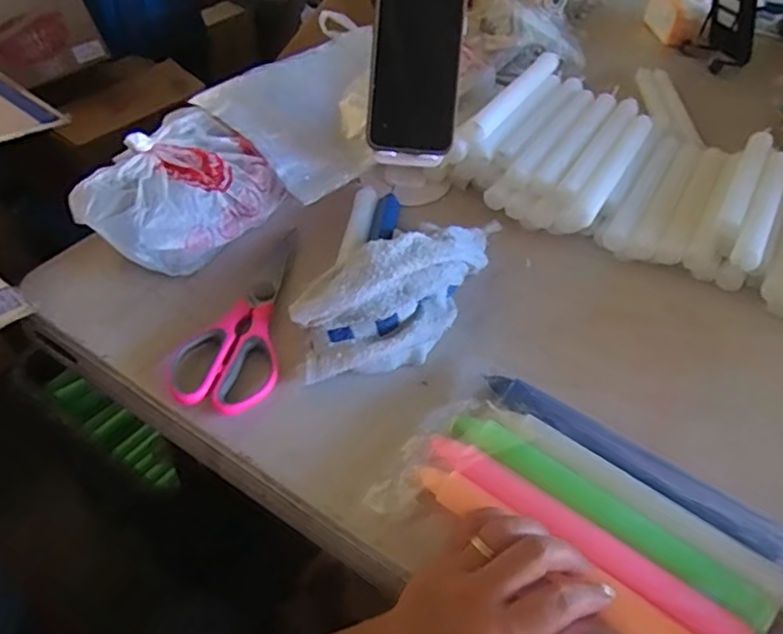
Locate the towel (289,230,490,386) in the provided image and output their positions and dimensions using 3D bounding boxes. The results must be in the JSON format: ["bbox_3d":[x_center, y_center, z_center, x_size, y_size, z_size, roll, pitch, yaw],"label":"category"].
[{"bbox_3d":[0.014,-0.021,0.485,0.192,0.058,0.086,-22,53,-21],"label":"towel"}]

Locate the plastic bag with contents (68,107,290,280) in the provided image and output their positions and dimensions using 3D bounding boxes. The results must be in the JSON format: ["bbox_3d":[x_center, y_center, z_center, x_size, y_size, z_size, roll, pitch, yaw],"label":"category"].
[{"bbox_3d":[-0.185,-0.099,0.530,0.110,0.076,0.158,28,51,20],"label":"plastic bag with contents"}]

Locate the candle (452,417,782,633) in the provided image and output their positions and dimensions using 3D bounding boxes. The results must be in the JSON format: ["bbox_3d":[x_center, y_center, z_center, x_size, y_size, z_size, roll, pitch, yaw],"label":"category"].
[{"bbox_3d":[0.128,0.117,0.382,0.201,0.021,0.021,32,54,23],"label":"candle"}]

